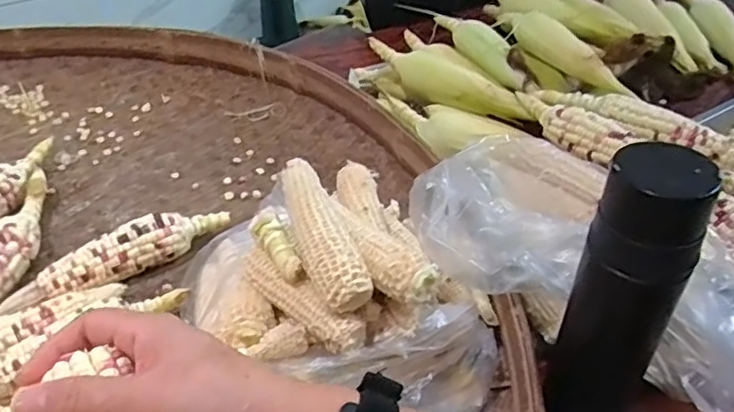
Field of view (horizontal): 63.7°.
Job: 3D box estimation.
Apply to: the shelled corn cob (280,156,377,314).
[{"bbox_3d":[-0.038,0.019,0.440,0.036,0.036,0.140,-15,44,-16],"label":"shelled corn cob"}]

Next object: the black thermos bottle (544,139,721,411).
[{"bbox_3d":[0.172,0.076,0.410,0.061,0.250,0.056,23,45,27],"label":"black thermos bottle"}]

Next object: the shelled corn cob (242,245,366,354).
[{"bbox_3d":[-0.051,0.067,0.423,0.107,0.030,0.023,25,46,28],"label":"shelled corn cob"}]

